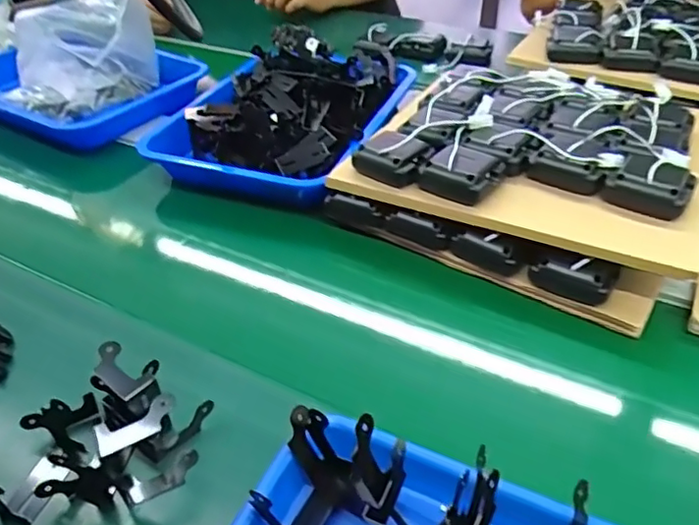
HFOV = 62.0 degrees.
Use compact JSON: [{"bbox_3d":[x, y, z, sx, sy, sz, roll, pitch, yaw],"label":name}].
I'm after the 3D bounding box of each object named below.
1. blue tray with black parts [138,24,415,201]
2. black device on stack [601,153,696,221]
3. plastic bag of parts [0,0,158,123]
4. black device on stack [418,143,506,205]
[{"bbox_3d":[-0.073,-0.203,0.764,0.247,0.094,0.320,13,41,19],"label":"blue tray with black parts"},{"bbox_3d":[0.282,-0.069,0.543,0.071,0.039,0.069,30,49,34],"label":"black device on stack"},{"bbox_3d":[-0.364,-0.281,0.800,0.200,0.160,0.115,-23,43,-24],"label":"plastic bag of parts"},{"bbox_3d":[0.110,-0.085,0.574,0.069,0.035,0.062,27,47,32],"label":"black device on stack"}]

